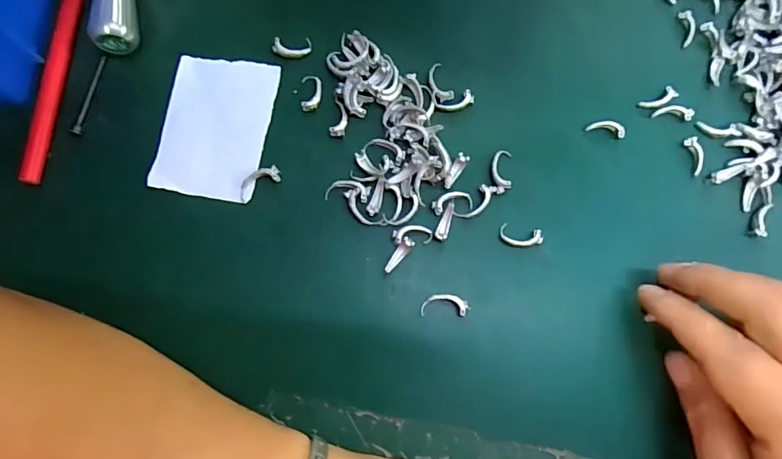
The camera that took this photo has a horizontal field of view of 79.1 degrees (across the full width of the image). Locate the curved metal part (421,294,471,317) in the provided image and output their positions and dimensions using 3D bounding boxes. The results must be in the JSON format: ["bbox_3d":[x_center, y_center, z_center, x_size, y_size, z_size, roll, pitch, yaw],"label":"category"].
[{"bbox_3d":[0.027,0.037,0.232,0.024,0.005,0.011,0,80,0],"label":"curved metal part"}]

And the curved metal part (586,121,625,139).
[{"bbox_3d":[0.115,-0.054,0.252,0.020,0.005,0.007,15,80,2],"label":"curved metal part"}]

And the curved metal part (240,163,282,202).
[{"bbox_3d":[-0.068,-0.025,0.242,0.023,0.007,0.011,-30,82,-5],"label":"curved metal part"}]

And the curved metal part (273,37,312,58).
[{"bbox_3d":[-0.053,-0.098,0.254,0.020,0.004,0.010,-2,80,-1],"label":"curved metal part"}]

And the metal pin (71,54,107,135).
[{"bbox_3d":[-0.157,-0.070,0.245,0.005,0.006,0.045,10,80,1],"label":"metal pin"}]

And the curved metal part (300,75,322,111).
[{"bbox_3d":[-0.042,-0.073,0.251,0.010,0.005,0.020,-1,80,-1],"label":"curved metal part"}]

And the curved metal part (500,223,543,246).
[{"bbox_3d":[0.066,0.003,0.239,0.021,0.005,0.010,13,80,2],"label":"curved metal part"}]

